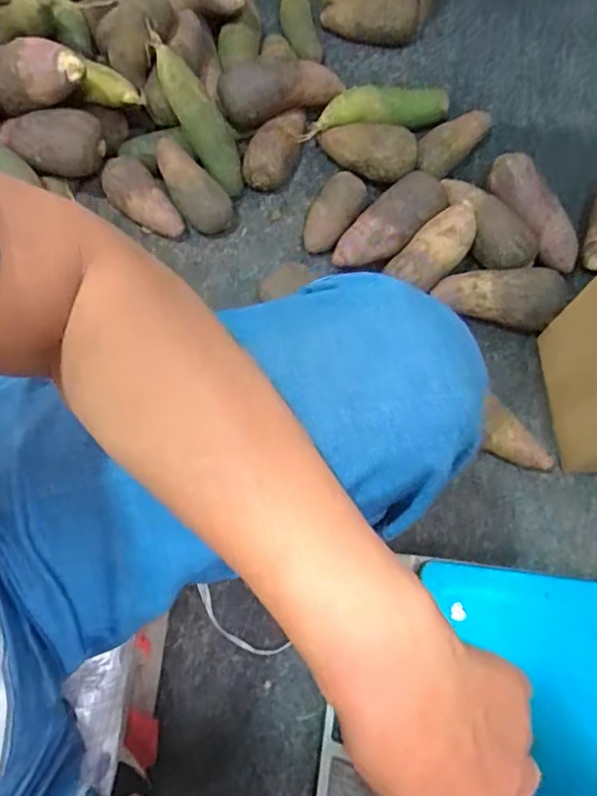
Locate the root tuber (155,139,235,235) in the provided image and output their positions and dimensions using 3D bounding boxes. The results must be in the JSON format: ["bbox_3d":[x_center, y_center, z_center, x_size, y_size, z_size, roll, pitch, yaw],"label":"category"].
[{"bbox_3d":[-0.154,-0.302,0.800,0.065,0.089,0.143,-37,76,-12],"label":"root tuber"}]

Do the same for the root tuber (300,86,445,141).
[{"bbox_3d":[0.109,-0.414,0.839,0.223,0.059,0.051,-12,73,-5],"label":"root tuber"}]

